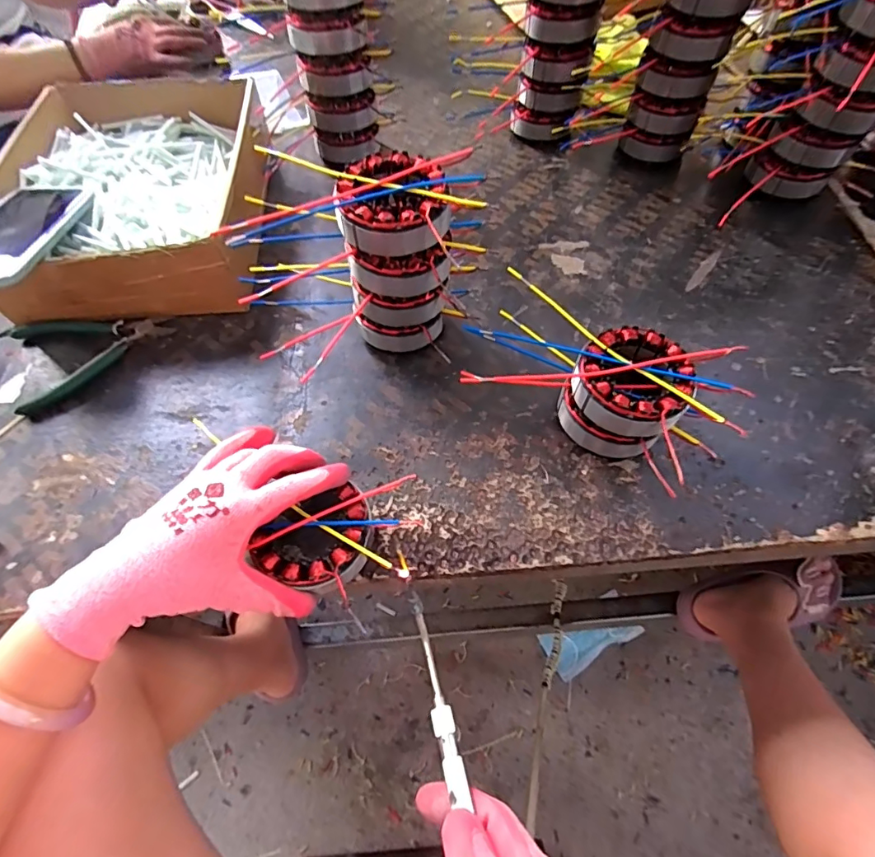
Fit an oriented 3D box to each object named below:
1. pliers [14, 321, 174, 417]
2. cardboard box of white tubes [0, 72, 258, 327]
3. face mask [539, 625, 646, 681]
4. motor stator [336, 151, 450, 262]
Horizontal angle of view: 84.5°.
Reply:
[{"bbox_3d":[-0.354,-0.085,0.478,0.145,0.012,0.105,-39,66,-20],"label":"pliers"},{"bbox_3d":[-0.324,-0.260,0.536,0.246,0.093,0.385,-6,59,-2],"label":"cardboard box of white tubes"},{"bbox_3d":[0.268,0.385,0.829,0.169,0.028,0.071,-4,59,-1],"label":"face mask"},{"bbox_3d":[-0.034,-0.171,0.372,0.082,0.041,0.087,-1,59,1],"label":"motor stator"}]

